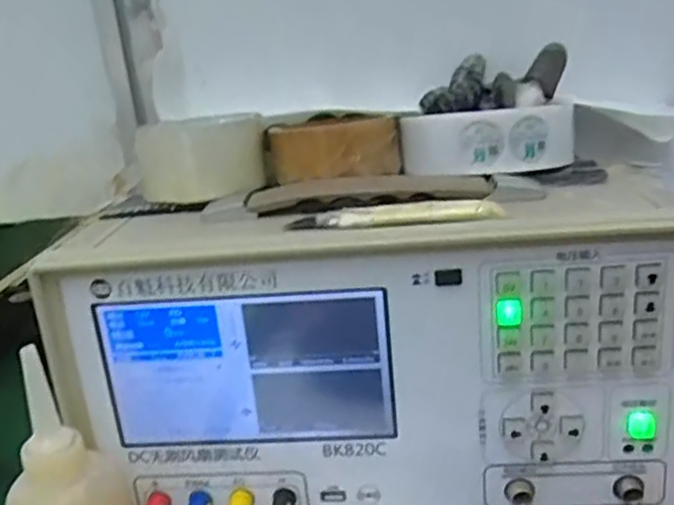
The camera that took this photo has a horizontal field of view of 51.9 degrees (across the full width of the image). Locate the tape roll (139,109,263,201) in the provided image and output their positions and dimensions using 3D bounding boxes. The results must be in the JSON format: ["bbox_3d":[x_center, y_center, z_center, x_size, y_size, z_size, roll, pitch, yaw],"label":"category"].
[{"bbox_3d":[-0.089,-0.065,0.457,0.081,0.044,0.081,-14,20,-11],"label":"tape roll"}]

